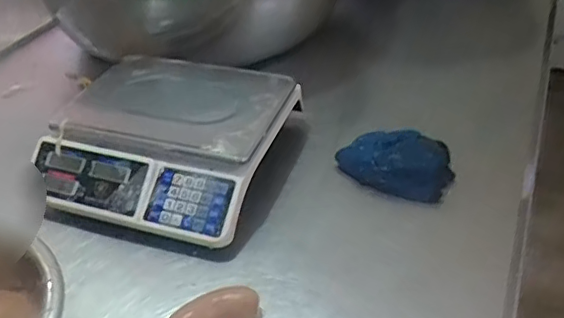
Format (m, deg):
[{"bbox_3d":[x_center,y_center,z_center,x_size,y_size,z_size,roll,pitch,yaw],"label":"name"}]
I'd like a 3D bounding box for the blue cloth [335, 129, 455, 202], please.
[{"bbox_3d":[0.176,-0.001,0.870,0.168,0.056,0.109,21,44,24],"label":"blue cloth"}]

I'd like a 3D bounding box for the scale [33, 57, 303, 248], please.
[{"bbox_3d":[-0.179,-0.025,0.866,0.319,0.113,0.319,11,41,14],"label":"scale"}]

